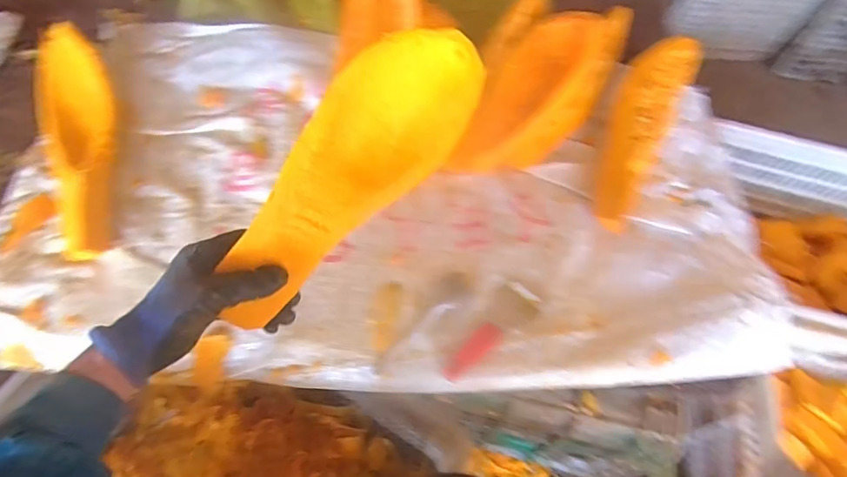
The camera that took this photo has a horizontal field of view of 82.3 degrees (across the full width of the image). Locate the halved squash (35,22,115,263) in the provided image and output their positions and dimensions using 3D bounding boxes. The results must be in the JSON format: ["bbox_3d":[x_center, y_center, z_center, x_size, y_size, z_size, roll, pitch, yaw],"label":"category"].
[{"bbox_3d":[-0.457,-0.127,0.658,0.097,0.074,0.334,-19,64,-14],"label":"halved squash"}]

